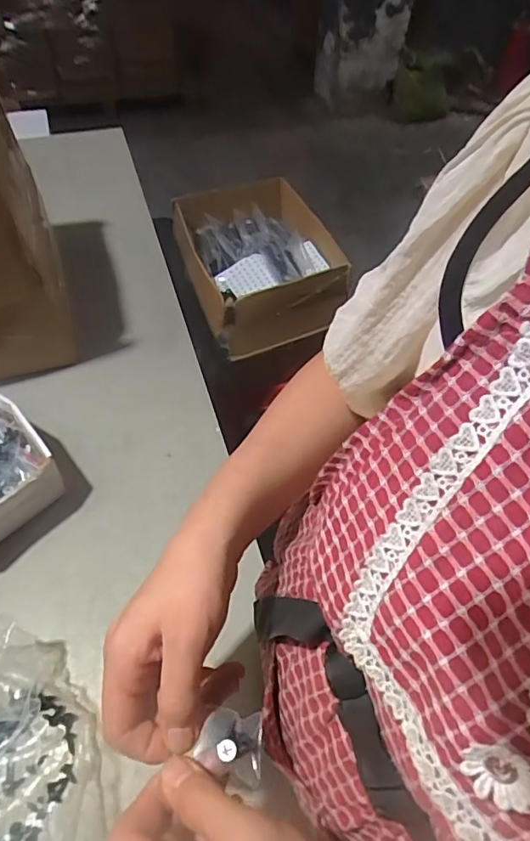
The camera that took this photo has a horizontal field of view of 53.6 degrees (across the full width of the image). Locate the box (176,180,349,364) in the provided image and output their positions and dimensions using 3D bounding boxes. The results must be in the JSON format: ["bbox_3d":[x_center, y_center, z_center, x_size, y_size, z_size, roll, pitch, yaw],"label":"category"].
[{"bbox_3d":[-0.020,-0.303,0.993,0.257,0.119,0.353,-17,56,-14],"label":"box"}]

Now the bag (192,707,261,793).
[{"bbox_3d":[-0.021,0.186,0.297,0.036,0.019,0.038,2,54,-1],"label":"bag"}]

